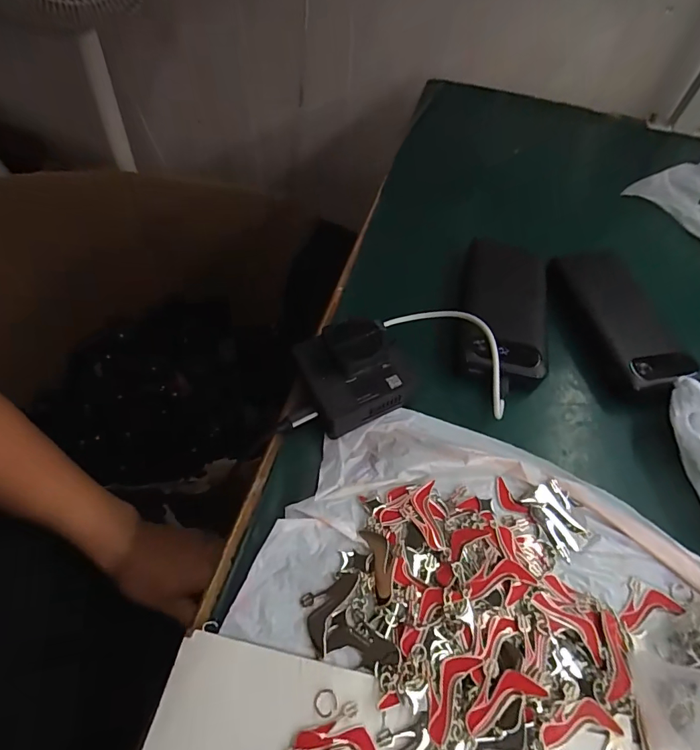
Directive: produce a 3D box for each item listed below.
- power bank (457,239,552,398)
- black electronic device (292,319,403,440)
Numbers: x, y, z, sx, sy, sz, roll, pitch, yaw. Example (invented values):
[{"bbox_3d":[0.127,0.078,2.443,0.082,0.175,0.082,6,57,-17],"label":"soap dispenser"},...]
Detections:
[{"bbox_3d":[0.136,-0.058,0.390,0.071,0.028,0.149,12,56,5],"label":"power bank"},{"bbox_3d":[-0.002,0.000,0.330,0.074,0.050,0.071,-22,60,-17],"label":"black electronic device"}]

